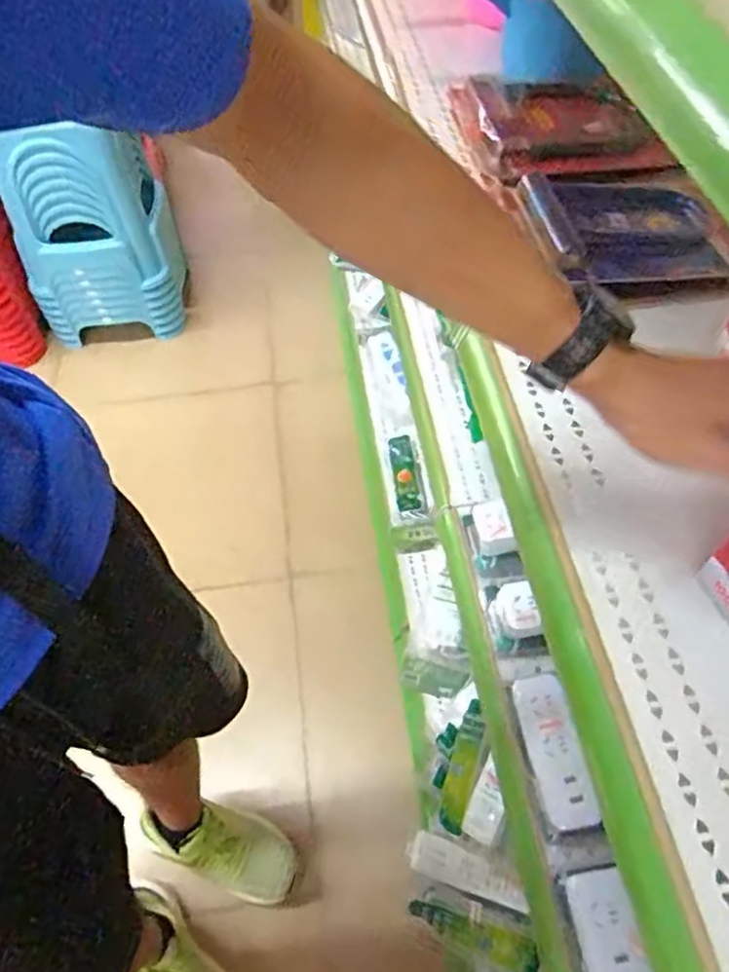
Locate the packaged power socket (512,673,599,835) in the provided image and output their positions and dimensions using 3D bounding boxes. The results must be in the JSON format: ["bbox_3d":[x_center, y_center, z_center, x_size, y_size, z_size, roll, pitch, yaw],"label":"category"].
[{"bbox_3d":[0.193,0.269,0.664,0.050,0.019,0.148,-27,53,25],"label":"packaged power socket"}]

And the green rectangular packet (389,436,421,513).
[{"bbox_3d":[0.081,-0.029,1.330,0.045,0.017,0.199,-4,55,-1],"label":"green rectangular packet"}]

